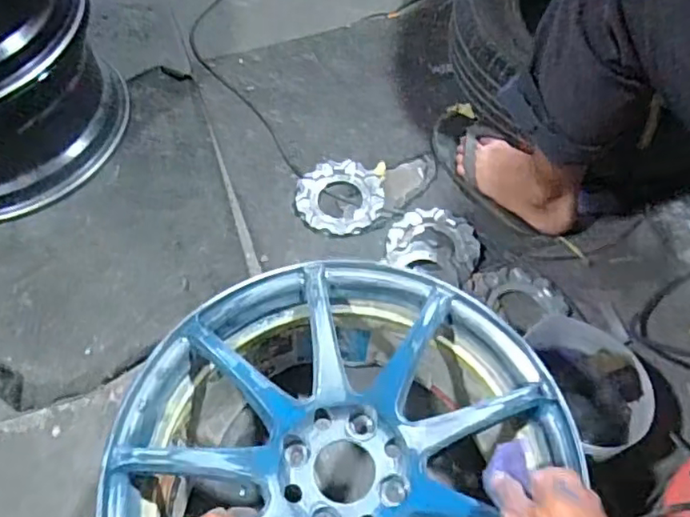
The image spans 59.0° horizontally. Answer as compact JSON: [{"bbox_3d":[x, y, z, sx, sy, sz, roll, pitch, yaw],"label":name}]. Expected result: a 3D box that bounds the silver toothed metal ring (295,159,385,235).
[{"bbox_3d":[-0.009,-0.097,0.937,0.132,0.021,0.126,-1,57,2],"label":"silver toothed metal ring"}]

